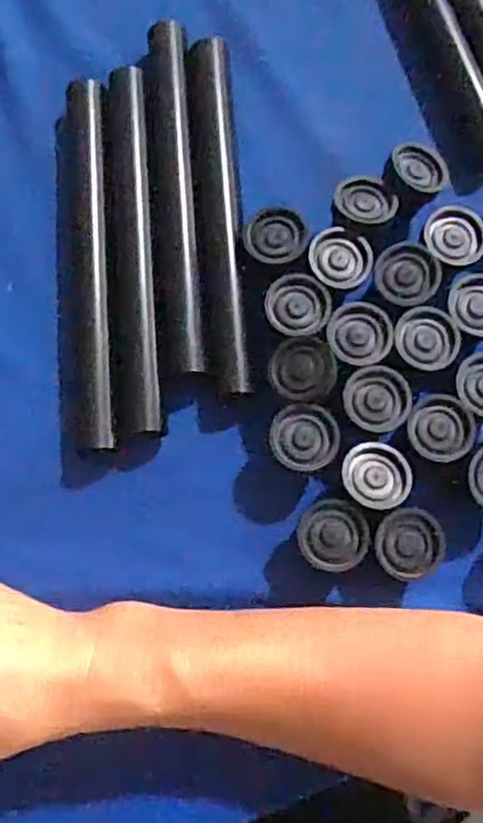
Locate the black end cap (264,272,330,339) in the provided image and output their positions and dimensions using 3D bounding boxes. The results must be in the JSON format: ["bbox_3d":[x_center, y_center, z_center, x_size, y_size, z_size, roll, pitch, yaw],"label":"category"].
[{"bbox_3d":[0.031,-0.057,0.360,0.034,0.012,0.033,1,78,-3],"label":"black end cap"}]

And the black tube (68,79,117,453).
[{"bbox_3d":[-0.086,-0.088,0.371,0.023,0.019,0.218,-4,79,-4],"label":"black tube"}]

